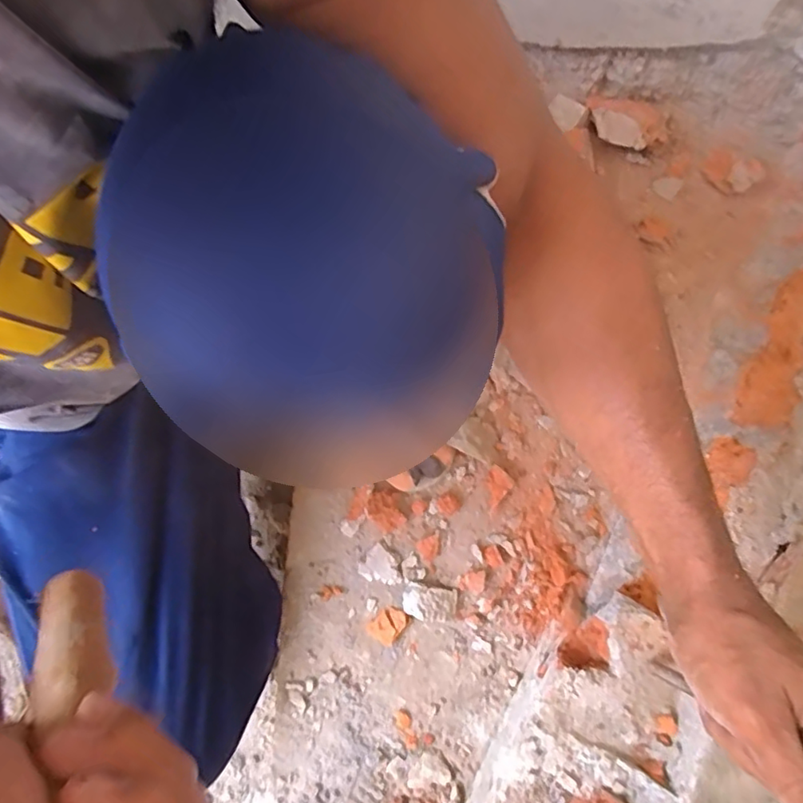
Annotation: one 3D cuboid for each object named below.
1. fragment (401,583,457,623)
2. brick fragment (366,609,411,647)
[{"bbox_3d":[0.028,0.203,0.560,0.053,0.022,0.031,11,78,3],"label":"fragment"},{"bbox_3d":[-0.013,0.225,0.564,0.029,0.004,0.038,40,81,9],"label":"brick fragment"}]

